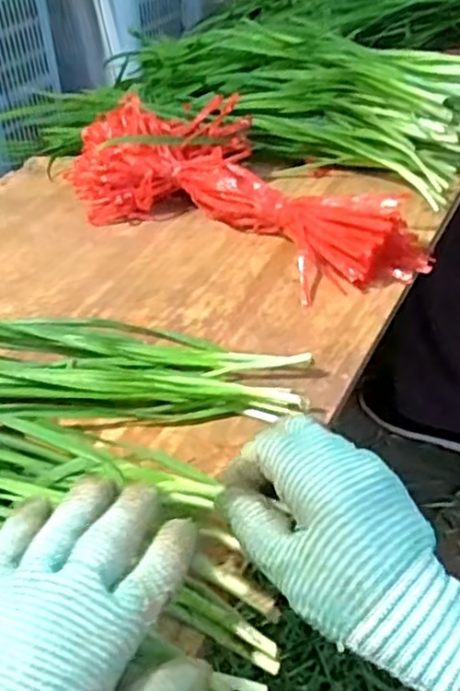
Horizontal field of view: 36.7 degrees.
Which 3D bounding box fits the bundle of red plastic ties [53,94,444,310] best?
[{"bbox_3d":[0.020,-0.139,0.608,0.317,0.076,0.146,23,48,29],"label":"bundle of red plastic ties"}]

